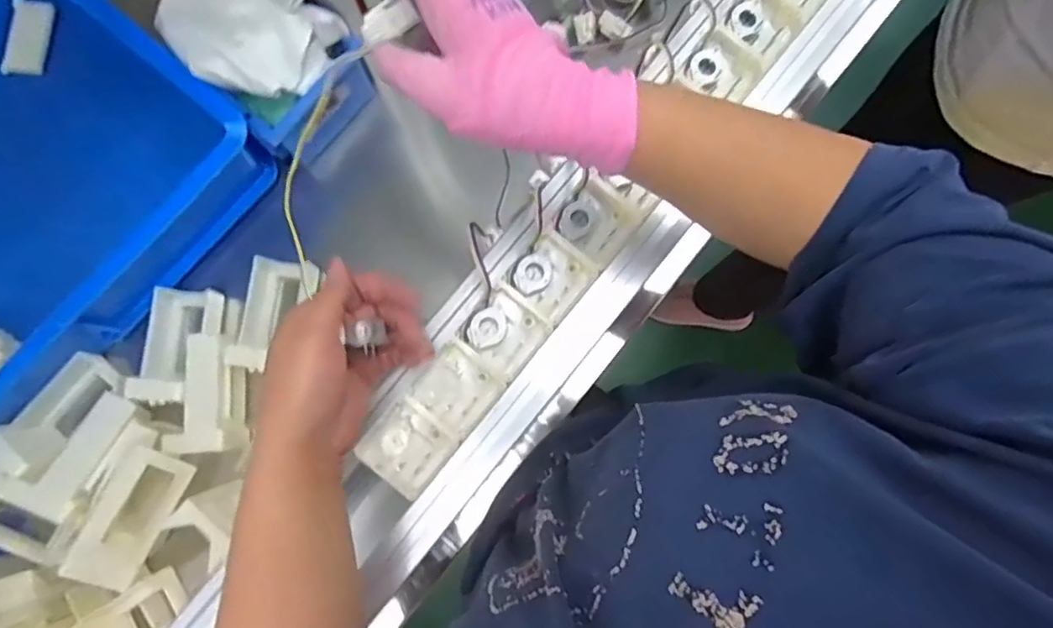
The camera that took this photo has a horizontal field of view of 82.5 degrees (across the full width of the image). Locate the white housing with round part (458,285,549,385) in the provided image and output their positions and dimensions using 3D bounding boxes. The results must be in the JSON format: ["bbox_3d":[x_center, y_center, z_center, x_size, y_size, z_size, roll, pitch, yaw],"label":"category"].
[{"bbox_3d":[-0.016,0.013,0.415,0.048,0.015,0.050,38,83,7],"label":"white housing with round part"}]

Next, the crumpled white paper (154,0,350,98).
[{"bbox_3d":[-0.247,-0.251,0.514,0.155,0.034,0.109,40,83,8],"label":"crumpled white paper"}]

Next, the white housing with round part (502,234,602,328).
[{"bbox_3d":[0.017,-0.025,0.423,0.047,0.018,0.051,38,83,8],"label":"white housing with round part"}]

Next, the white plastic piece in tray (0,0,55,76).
[{"bbox_3d":[-0.501,-0.279,0.606,0.039,0.004,0.078,8,85,-6],"label":"white plastic piece in tray"}]

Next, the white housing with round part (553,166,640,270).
[{"bbox_3d":[0.050,-0.065,0.431,0.047,0.019,0.055,38,83,7],"label":"white housing with round part"}]

